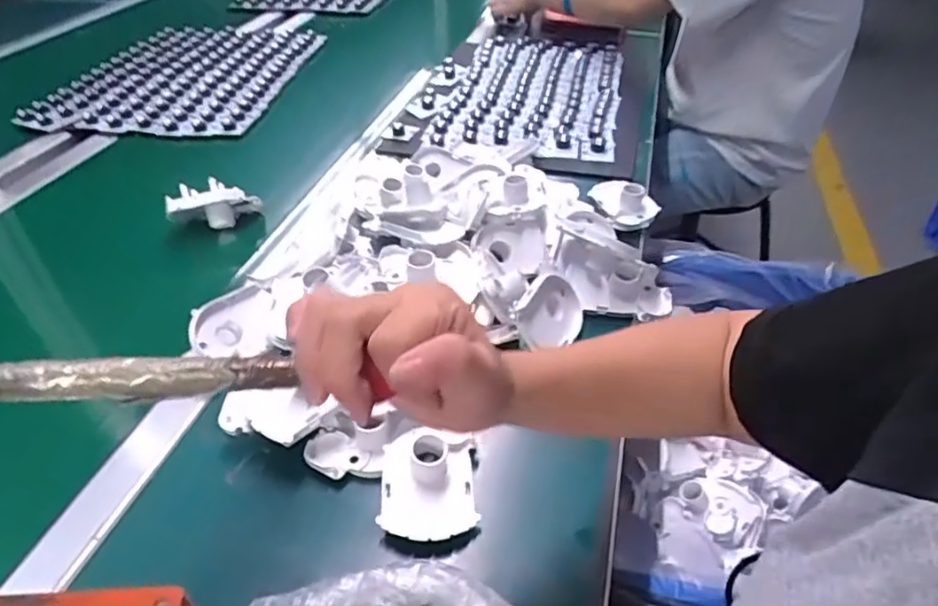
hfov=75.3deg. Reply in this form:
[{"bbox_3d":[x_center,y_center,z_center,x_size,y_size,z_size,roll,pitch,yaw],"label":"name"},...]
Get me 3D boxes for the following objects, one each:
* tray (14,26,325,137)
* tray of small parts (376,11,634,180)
[{"bbox_3d":[-0.501,-0.417,1.094,0.363,0.041,0.452,4,41,5],"label":"tray"},{"bbox_3d":[0.102,-0.376,1.027,0.363,0.051,0.574,7,41,9],"label":"tray of small parts"}]

